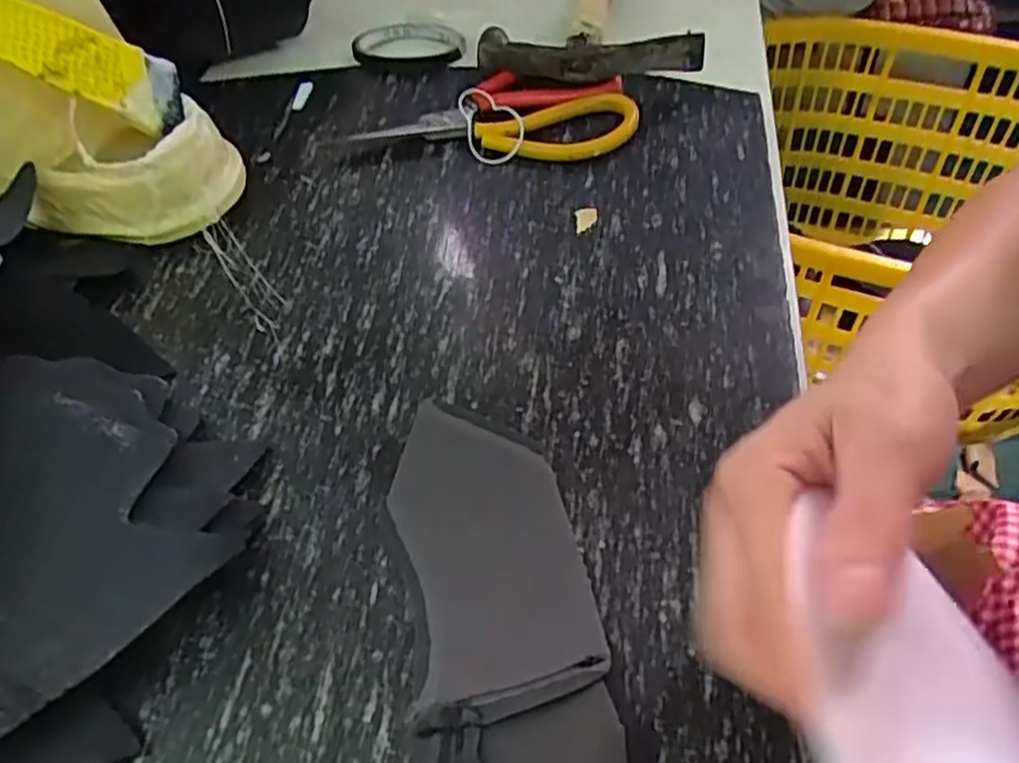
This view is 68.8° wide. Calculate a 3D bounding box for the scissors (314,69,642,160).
[{"bbox_3d":[-0.011,-0.170,0.474,0.178,0.019,0.070,4,53,7],"label":"scissors"}]

